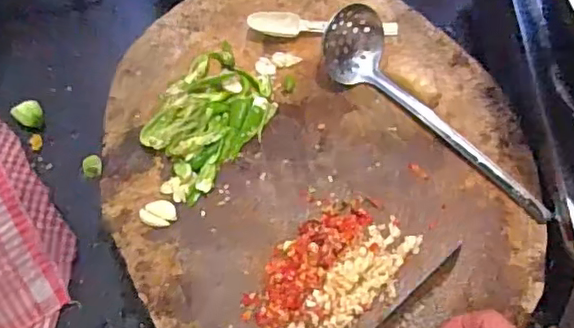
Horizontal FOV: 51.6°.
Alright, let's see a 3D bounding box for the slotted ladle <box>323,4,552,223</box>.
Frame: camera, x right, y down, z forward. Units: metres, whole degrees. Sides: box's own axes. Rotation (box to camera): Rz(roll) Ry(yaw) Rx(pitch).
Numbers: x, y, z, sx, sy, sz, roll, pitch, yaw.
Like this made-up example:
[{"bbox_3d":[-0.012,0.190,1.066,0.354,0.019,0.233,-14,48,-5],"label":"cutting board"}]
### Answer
[{"bbox_3d":[0.126,-0.039,0.525,0.057,0.040,0.252,-39,75,-12],"label":"slotted ladle"}]

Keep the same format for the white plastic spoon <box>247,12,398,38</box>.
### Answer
[{"bbox_3d":[0.034,-0.129,0.559,0.139,0.018,0.021,2,70,1],"label":"white plastic spoon"}]

